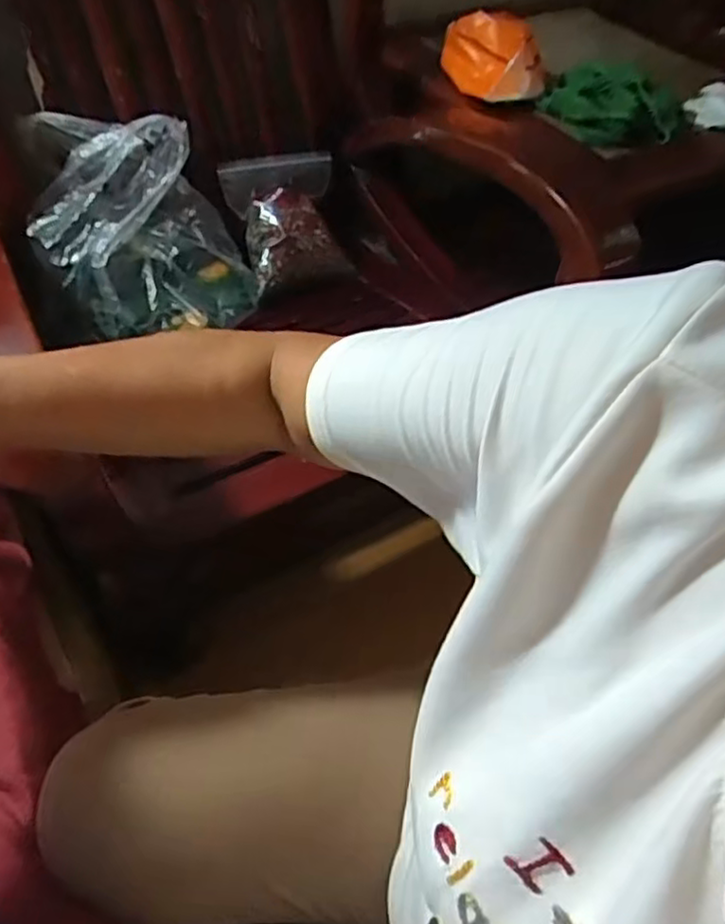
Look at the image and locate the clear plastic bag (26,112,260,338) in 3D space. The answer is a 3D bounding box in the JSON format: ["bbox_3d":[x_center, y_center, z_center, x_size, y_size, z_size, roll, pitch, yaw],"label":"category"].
[{"bbox_3d":[-0.280,-0.303,0.889,0.242,0.229,0.174,-17,53,-14],"label":"clear plastic bag"}]

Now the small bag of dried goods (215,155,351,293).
[{"bbox_3d":[-0.103,-0.351,1.001,0.154,0.044,0.176,-18,87,-16],"label":"small bag of dried goods"}]

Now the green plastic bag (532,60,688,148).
[{"bbox_3d":[0.304,-0.436,0.828,0.152,0.060,0.094,34,58,24],"label":"green plastic bag"}]

